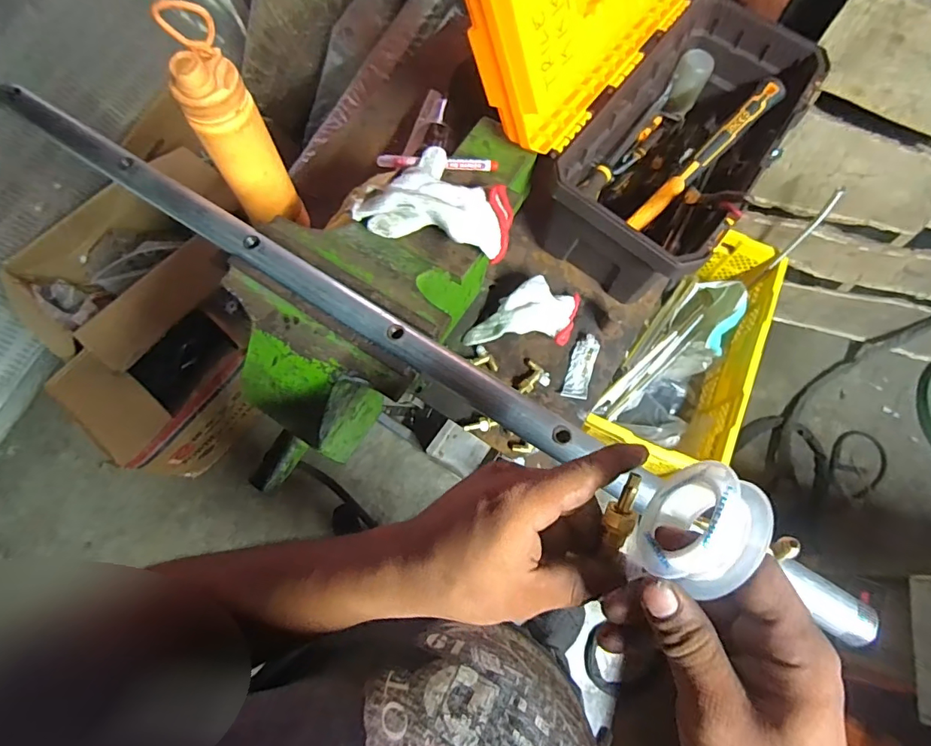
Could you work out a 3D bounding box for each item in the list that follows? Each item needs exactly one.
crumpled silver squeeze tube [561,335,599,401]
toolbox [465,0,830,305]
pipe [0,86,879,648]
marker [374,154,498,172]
[{"bbox_3d":[0.160,-0.007,0.662,0.033,0.015,0.090,17,71,5],"label":"crumpled silver squeeze tube"},{"bbox_3d":[0.249,-0.382,0.615,0.342,0.322,0.446,35,74,10],"label":"toolbox"},{"bbox_3d":[-0.084,-0.042,0.417,0.881,0.023,0.030,32,73,9],"label":"pipe"},{"bbox_3d":[-0.031,-0.237,0.547,0.136,0.012,0.019,5,71,0],"label":"marker"}]

